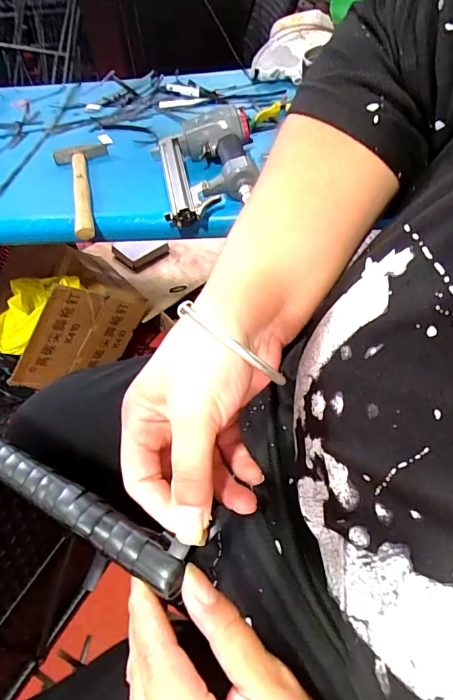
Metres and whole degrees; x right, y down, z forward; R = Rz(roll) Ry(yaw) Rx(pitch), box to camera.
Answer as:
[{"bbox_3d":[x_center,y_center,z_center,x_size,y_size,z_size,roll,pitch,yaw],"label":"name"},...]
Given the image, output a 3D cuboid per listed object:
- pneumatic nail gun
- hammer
[{"bbox_3d":[-0.030,-0.282,0.615,0.148,0.071,0.221,-7,51,-1],"label":"pneumatic nail gun"},{"bbox_3d":[-0.221,-0.274,0.654,0.092,0.031,0.292,-20,52,-12],"label":"hammer"}]

